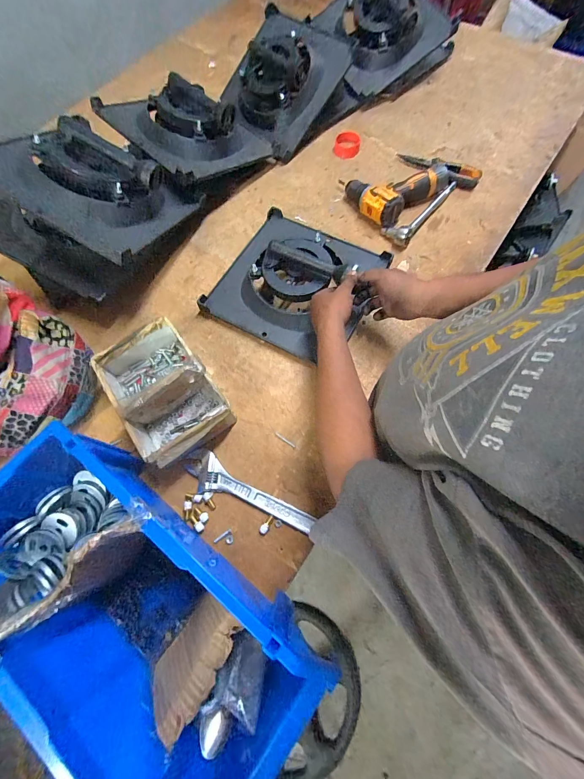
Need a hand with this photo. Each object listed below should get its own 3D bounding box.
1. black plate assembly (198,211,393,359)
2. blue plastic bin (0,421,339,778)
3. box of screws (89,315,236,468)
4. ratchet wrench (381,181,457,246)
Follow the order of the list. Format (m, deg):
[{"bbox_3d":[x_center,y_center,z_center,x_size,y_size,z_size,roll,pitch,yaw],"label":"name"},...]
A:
[{"bbox_3d":[0.008,-0.240,0.625,0.279,0.094,0.304,28,72,11],"label":"black plate assembly"},{"bbox_3d":[-0.181,0.269,0.390,0.441,0.175,0.213,39,74,14],"label":"blue plastic bin"},{"bbox_3d":[-0.219,0.005,0.543,0.155,0.093,0.232,-34,72,-12],"label":"box of screws"},{"bbox_3d":[0.297,-0.420,0.718,0.065,0.029,0.239,38,74,14],"label":"ratchet wrench"}]

